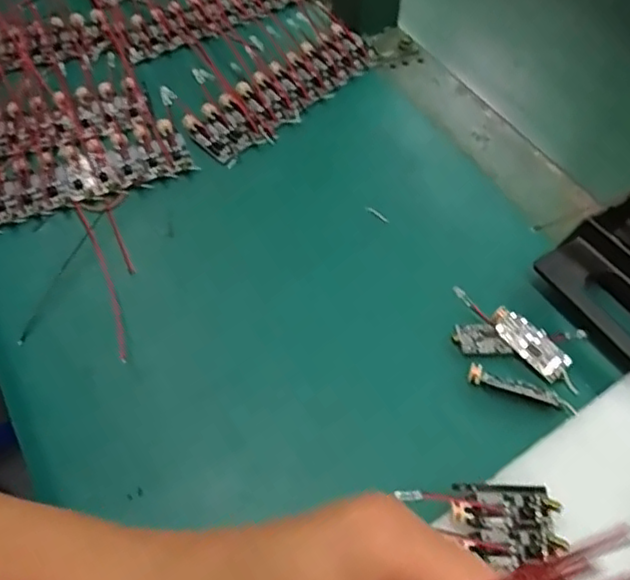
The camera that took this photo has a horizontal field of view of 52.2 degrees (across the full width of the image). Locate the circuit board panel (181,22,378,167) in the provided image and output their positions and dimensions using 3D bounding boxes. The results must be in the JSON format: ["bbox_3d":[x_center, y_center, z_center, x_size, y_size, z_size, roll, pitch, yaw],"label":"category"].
[{"bbox_3d":[-0.020,-0.144,0.453,0.052,0.007,0.156,35,62,24],"label":"circuit board panel"}]

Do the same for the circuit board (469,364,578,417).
[{"bbox_3d":[0.103,0.049,0.318,0.052,0.007,0.008,17,56,13],"label":"circuit board"}]

